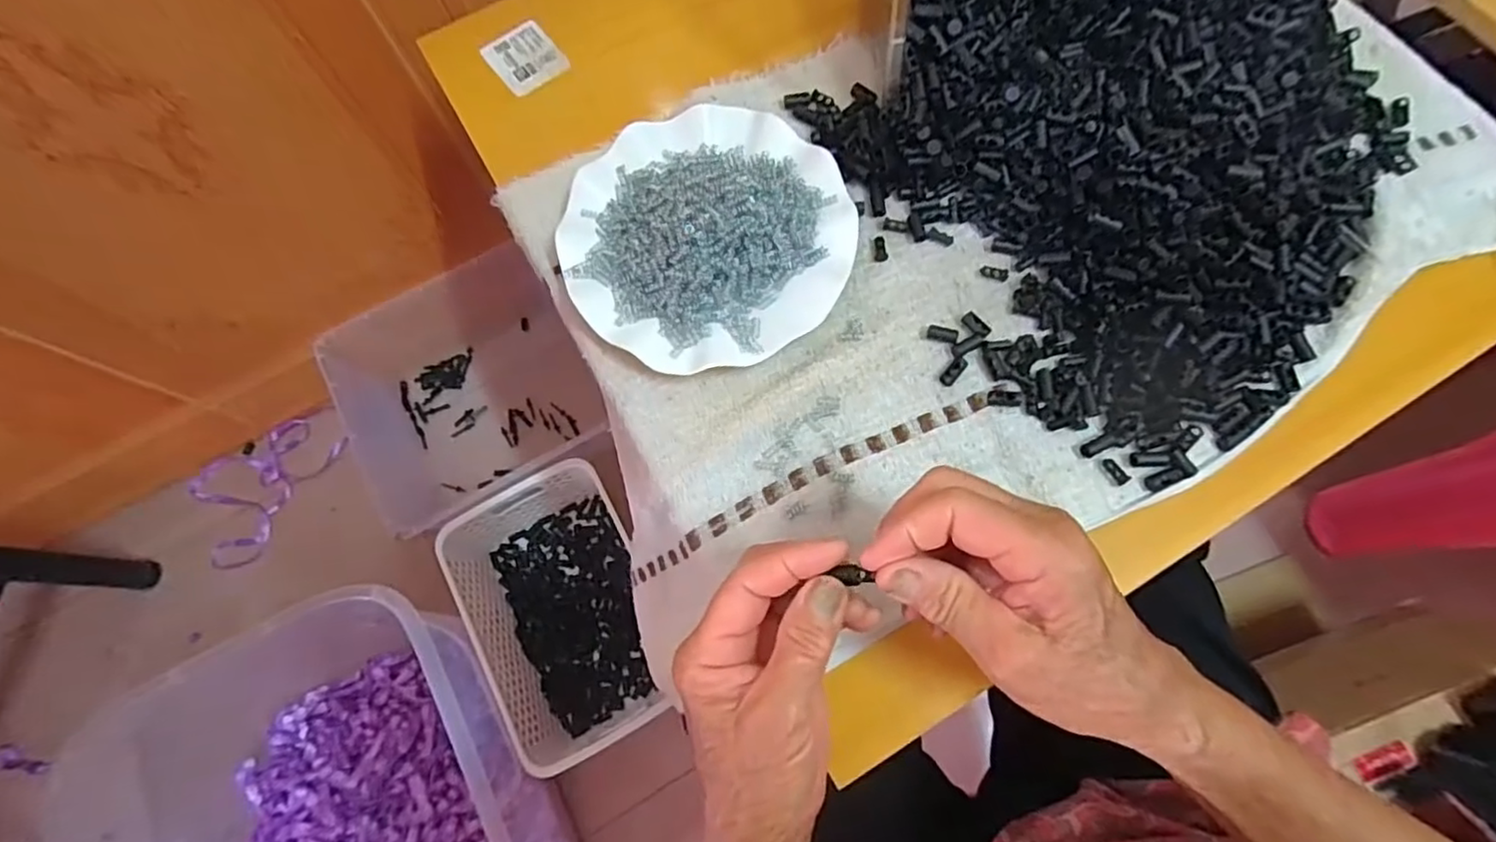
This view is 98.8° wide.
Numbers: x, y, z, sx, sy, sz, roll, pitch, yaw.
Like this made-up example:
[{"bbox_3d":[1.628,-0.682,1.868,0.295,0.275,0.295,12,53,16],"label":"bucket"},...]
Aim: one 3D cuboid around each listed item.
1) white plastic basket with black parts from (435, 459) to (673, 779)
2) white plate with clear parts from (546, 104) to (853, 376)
[{"bbox_3d":[-0.234,0.227,0.798,0.185,0.112,0.303,-27,74,-6],"label":"white plastic basket with black parts"},{"bbox_3d":[-0.026,-0.122,0.404,0.179,0.047,0.179,0,73,1],"label":"white plate with clear parts"}]

